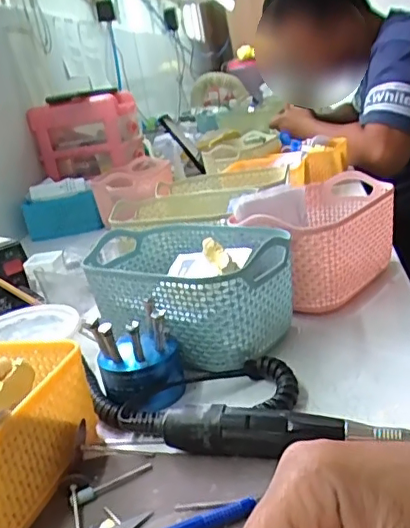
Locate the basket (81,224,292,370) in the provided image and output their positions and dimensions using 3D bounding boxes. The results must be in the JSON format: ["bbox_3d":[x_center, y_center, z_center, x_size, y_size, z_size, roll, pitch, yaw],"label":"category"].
[{"bbox_3d":[-0.014,0.018,0.486,0.178,0.079,0.123,5,24,38],"label":"basket"}]

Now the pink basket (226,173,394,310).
[{"bbox_3d":[0.115,-0.024,0.562,0.114,0.093,0.182,7,24,41],"label":"pink basket"}]

